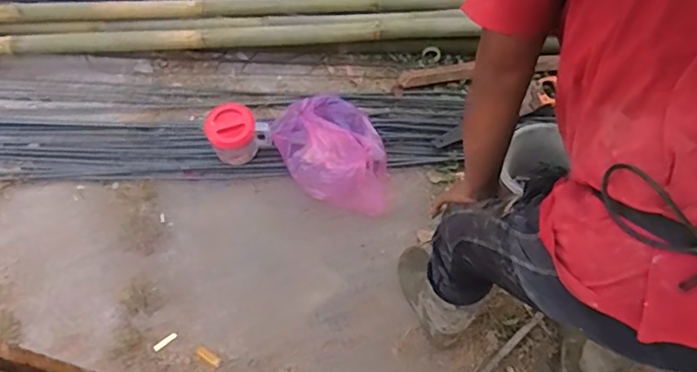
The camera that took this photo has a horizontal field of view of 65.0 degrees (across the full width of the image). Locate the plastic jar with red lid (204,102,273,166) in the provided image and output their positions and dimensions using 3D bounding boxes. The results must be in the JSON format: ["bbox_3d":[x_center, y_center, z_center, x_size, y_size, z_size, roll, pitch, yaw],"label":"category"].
[{"bbox_3d":[-0.311,-0.147,1.555,0.170,0.159,0.140,-22,62,-14],"label":"plastic jar with red lid"}]

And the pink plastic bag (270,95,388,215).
[{"bbox_3d":[-0.053,-0.083,1.566,0.262,0.123,0.363,-19,61,-12],"label":"pink plastic bag"}]

